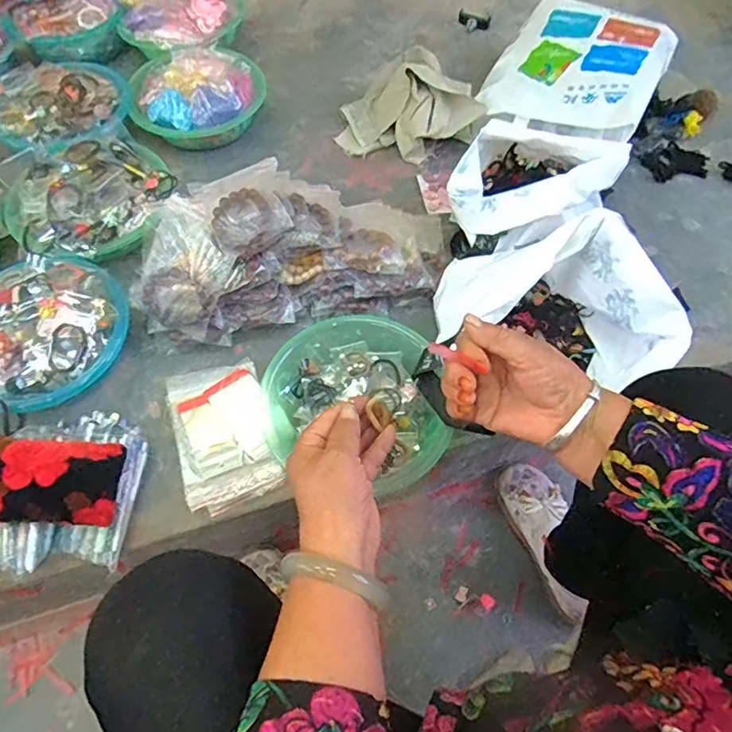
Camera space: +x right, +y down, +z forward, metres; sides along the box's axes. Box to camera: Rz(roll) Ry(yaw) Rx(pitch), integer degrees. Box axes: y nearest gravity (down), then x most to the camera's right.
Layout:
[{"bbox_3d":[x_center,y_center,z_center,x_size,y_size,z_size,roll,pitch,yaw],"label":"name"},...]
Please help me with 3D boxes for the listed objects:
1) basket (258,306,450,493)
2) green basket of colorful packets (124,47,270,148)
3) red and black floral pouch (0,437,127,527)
[{"bbox_3d":[-0.012,0.046,0.677,0.237,0.063,0.231,0,61,0],"label":"basket"},{"bbox_3d":[-0.295,-0.476,0.942,0.233,0.109,0.194,-13,62,-7],"label":"green basket of colorful packets"},{"bbox_3d":[-0.375,0.131,0.588,0.183,0.059,0.089,-1,61,0],"label":"red and black floral pouch"}]

